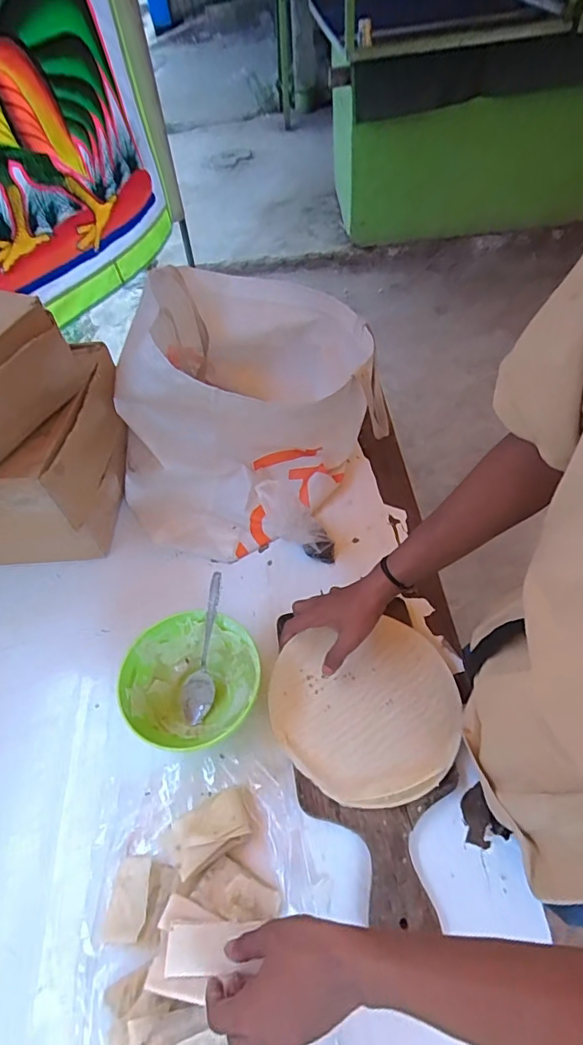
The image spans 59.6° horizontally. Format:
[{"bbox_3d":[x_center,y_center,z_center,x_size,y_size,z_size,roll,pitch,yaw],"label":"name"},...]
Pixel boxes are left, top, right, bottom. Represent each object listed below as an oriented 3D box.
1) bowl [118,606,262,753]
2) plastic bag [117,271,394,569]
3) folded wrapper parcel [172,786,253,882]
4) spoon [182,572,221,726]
[{"bbox_3d":[-0.111,0.181,0.571,0.147,0.079,0.134,-2,53,2],"label":"bowl"},{"bbox_3d":[-0.062,-0.164,0.742,0.343,0.275,0.361,17,55,16],"label":"plastic bag"},{"bbox_3d":[-0.082,0.305,0.509,0.079,0.030,0.051,-30,57,-18],"label":"folded wrapper parcel"},{"bbox_3d":[-0.101,0.144,0.590,0.033,0.175,0.027,11,7,15],"label":"spoon"}]

